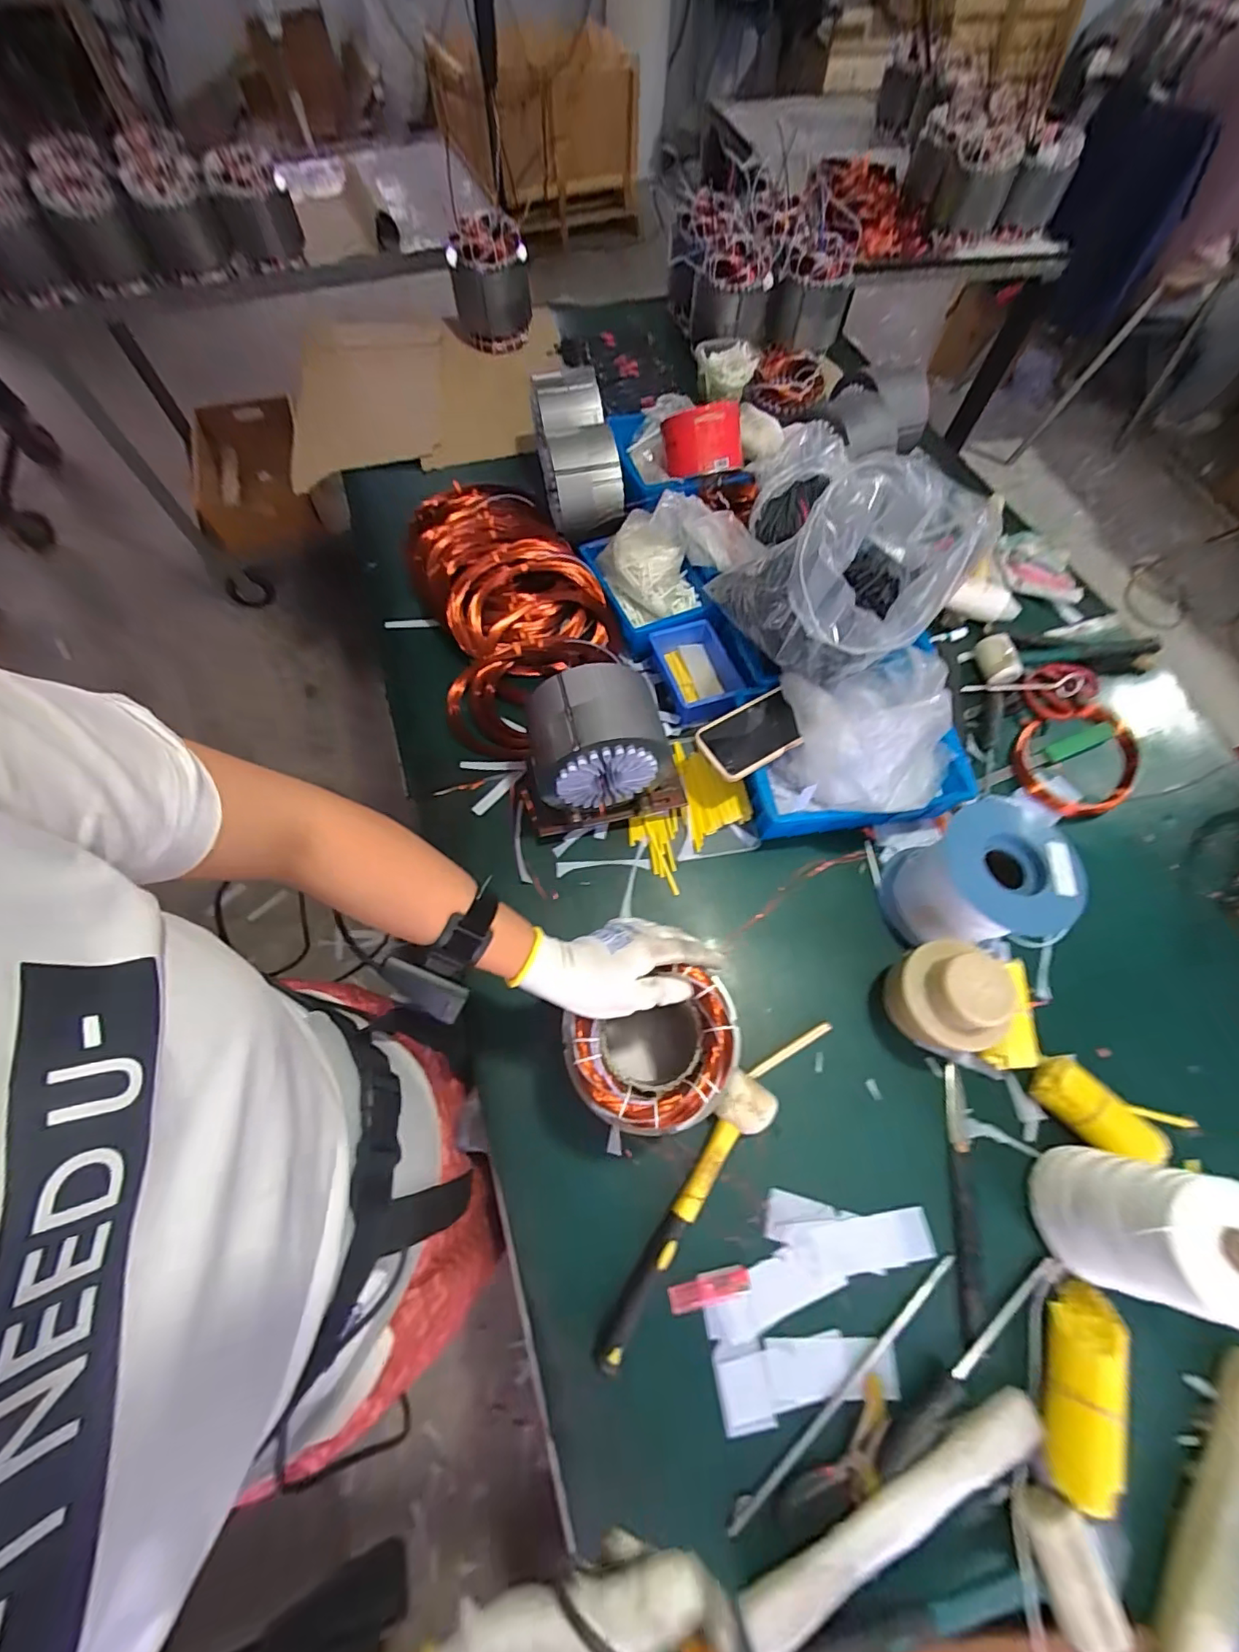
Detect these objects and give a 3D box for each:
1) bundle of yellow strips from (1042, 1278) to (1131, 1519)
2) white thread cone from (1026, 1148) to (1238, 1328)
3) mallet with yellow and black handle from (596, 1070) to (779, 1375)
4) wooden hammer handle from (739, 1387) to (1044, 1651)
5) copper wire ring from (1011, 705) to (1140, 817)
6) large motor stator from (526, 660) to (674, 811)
[{"bbox_3d":[0.419,0.509,0.501,0.044,0.060,0.158,27,69,8],"label":"bundle of yellow strips"},{"bbox_3d":[0.467,0.363,0.499,0.107,0.175,0.110,15,66,5],"label":"white thread cone"},{"bbox_3d":[0.071,0.385,0.543,0.056,0.051,0.288,30,69,9],"label":"mallet with yellow and black handle"},{"bbox_3d":[0.237,0.578,0.458,0.295,0.035,0.034,-22,68,-11],"label":"wooden hammer handle"},{"bbox_3d":[0.674,-0.093,0.808,0.194,0.013,0.156,-15,70,-3],"label":"copper wire ring"},{"bbox_3d":[-0.024,-0.100,0.642,0.164,0.150,0.115,-8,66,-5],"label":"large motor stator"}]

